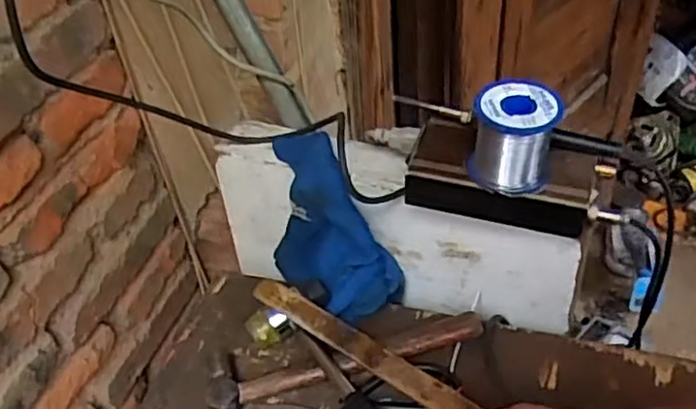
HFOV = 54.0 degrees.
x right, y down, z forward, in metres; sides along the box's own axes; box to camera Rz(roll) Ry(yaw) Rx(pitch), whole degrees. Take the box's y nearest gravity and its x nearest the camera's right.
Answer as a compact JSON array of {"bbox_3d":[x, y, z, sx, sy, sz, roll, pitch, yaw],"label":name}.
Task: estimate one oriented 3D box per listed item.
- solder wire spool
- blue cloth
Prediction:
[{"bbox_3d":[0.128,-0.049,0.527,0.062,0.074,0.062,-4,43,3],"label":"solder wire spool"},{"bbox_3d":[-0.021,0.020,0.630,0.076,0.125,0.134,-32,49,-24],"label":"blue cloth"}]

